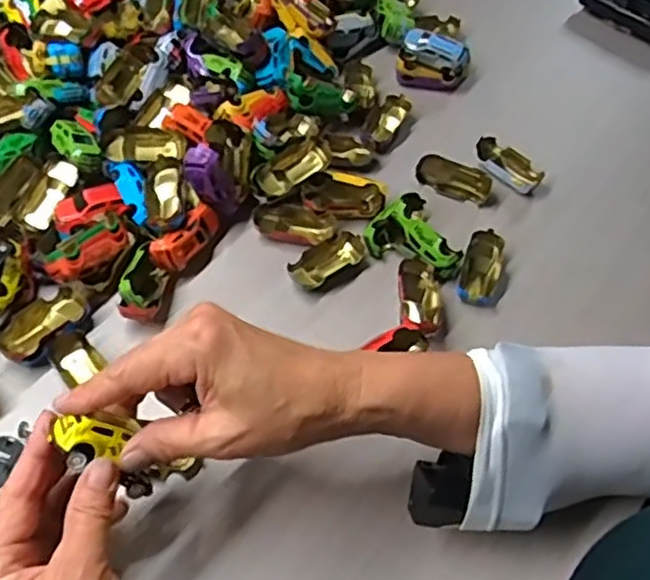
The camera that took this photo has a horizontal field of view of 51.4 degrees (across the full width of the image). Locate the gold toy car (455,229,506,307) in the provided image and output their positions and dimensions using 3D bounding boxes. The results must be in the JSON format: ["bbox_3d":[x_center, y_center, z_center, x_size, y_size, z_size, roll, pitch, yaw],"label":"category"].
[{"bbox_3d":[0.124,-0.015,0.525,0.033,0.019,0.063,15,55,7],"label":"gold toy car"}]

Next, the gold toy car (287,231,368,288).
[{"bbox_3d":[0.001,-0.024,0.527,0.063,0.015,0.032,-38,65,-26],"label":"gold toy car"}]

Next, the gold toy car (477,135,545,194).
[{"bbox_3d":[0.159,-0.109,0.591,0.063,0.017,0.029,33,59,18],"label":"gold toy car"}]

